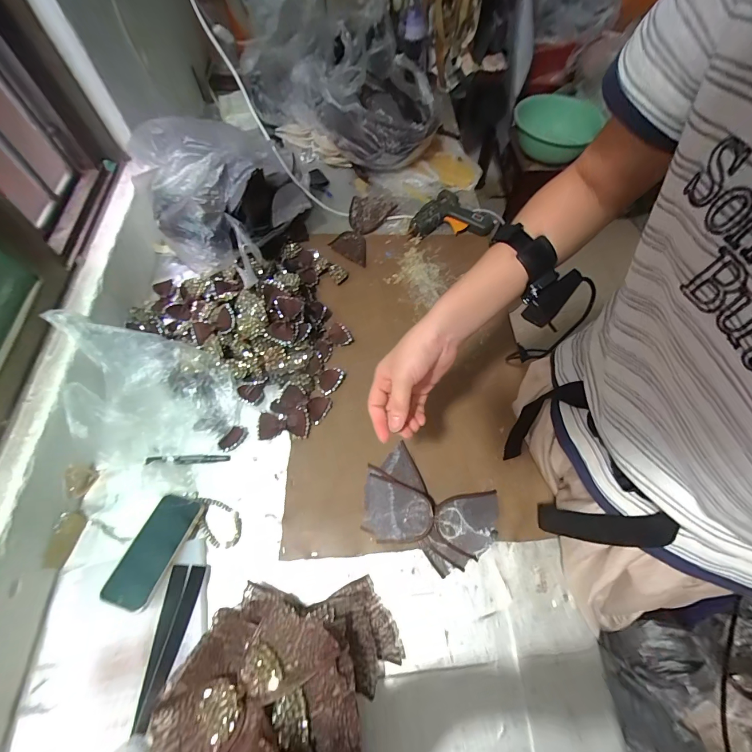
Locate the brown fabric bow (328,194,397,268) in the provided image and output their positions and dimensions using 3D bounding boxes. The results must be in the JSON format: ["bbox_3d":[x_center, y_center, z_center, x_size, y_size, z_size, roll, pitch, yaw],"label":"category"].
[{"bbox_3d":[-0.034,-0.367,0.871,0.099,0.032,0.205,21,64,9],"label":"brown fabric bow"}]

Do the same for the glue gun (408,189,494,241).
[{"bbox_3d":[0.181,-0.402,0.886,0.207,0.048,0.131,-3,63,-3],"label":"glue gun"}]

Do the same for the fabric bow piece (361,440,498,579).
[{"bbox_3d":[0.083,0.213,0.571,0.212,0.039,0.146,27,65,12],"label":"fabric bow piece"}]

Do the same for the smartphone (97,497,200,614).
[{"bbox_3d":[-0.329,0.256,0.533,0.065,0.008,0.153,24,51,-4],"label":"smartphone"}]

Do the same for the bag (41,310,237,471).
[{"bbox_3d":[-0.385,0.014,0.619,0.239,0.119,0.244,-11,64,-7],"label":"bag"}]

